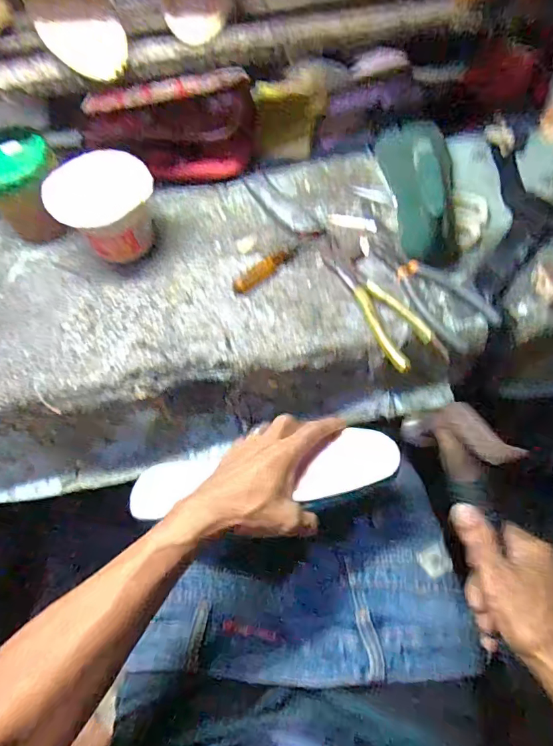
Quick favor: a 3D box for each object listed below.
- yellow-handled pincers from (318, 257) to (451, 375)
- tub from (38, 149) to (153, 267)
[{"bbox_3d":[0.110,-0.075,0.503,0.054,0.015,0.174,-24,62,-10],"label":"yellow-handled pincers"},{"bbox_3d":[-0.191,-0.180,0.534,0.111,0.095,0.104,-26,63,-11],"label":"tub"}]

